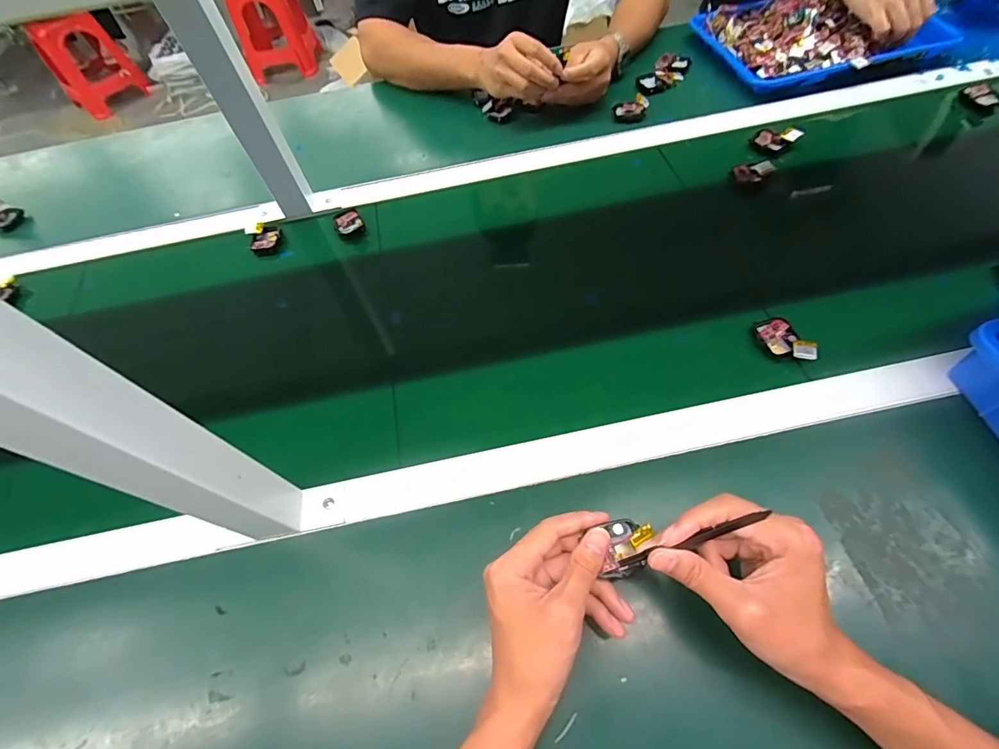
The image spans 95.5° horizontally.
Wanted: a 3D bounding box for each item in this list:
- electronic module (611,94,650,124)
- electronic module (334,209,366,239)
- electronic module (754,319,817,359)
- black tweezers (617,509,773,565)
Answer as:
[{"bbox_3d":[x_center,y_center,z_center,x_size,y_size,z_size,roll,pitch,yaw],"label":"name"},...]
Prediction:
[{"bbox_3d":[0.199,-0.405,0.692,0.050,0.014,0.057,9,60,10],"label":"electronic module"},{"bbox_3d":[-0.204,-0.205,0.611,0.038,0.012,0.036,-22,59,-9],"label":"electronic module"},{"bbox_3d":[0.290,-0.034,0.461,0.038,0.016,0.059,-22,59,-9],"label":"electronic module"},{"bbox_3d":[0.128,0.111,0.304,0.103,0.010,0.007,-30,55,24],"label":"black tweezers"}]

